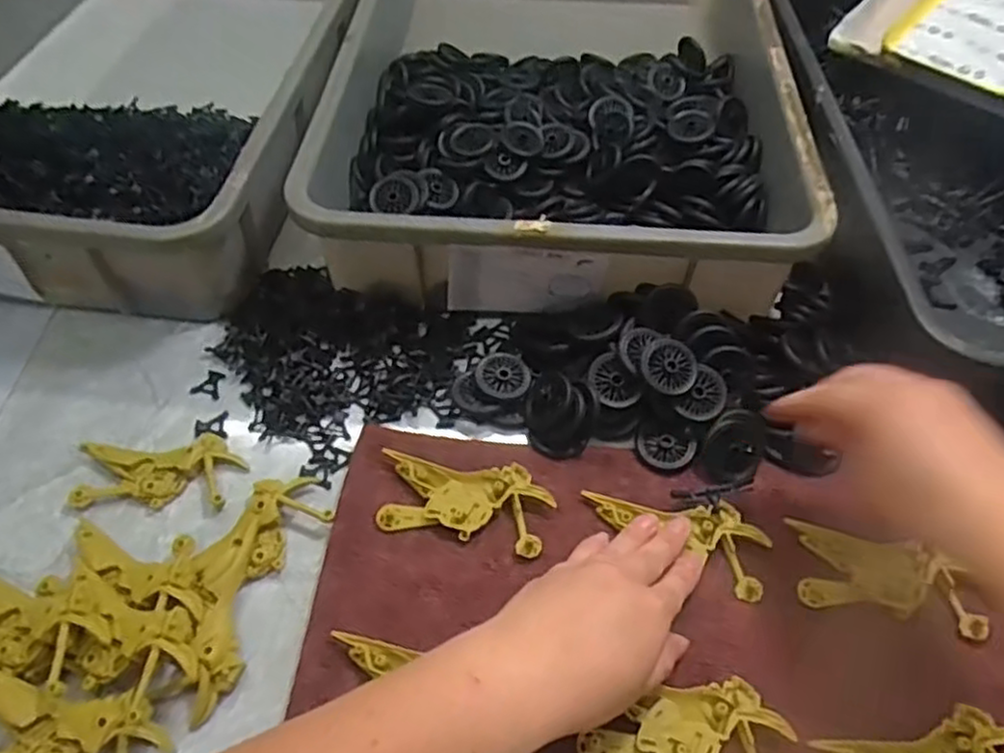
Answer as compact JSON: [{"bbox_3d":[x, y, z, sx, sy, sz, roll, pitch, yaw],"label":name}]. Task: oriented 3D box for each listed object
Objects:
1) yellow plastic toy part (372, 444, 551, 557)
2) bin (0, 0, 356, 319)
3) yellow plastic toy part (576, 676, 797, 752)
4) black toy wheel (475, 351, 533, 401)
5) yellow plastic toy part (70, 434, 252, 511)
[{"bbox_3d":[-0.022,0.074,0.438,0.100,0.010,0.052,9,54,7],"label":"yellow plastic toy part"},{"bbox_3d":[-0.315,-0.291,0.642,0.348,0.116,0.547,5,54,4],"label":"bin"},{"bbox_3d":[0.092,0.174,0.362,0.097,0.008,0.051,11,55,8],"label":"yellow plastic toy part"},{"bbox_3d":[0.001,0.001,0.488,0.036,0.014,0.034,0,54,0],"label":"black toy wheel"},{"bbox_3d":[-0.217,0.057,0.453,0.101,0.015,0.047,0,54,0],"label":"yellow plastic toy part"}]

